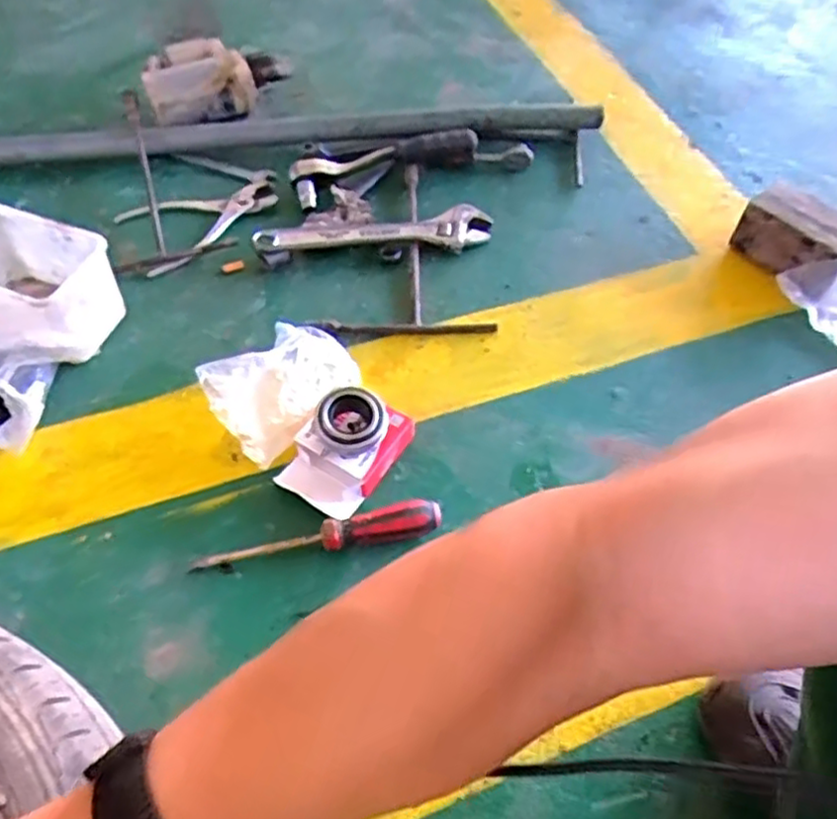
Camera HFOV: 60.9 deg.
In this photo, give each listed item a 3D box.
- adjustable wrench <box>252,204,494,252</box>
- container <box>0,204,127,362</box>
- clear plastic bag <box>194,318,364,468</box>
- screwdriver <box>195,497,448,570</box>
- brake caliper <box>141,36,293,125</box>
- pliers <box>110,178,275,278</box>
[{"bbox_3d":[-0.051,-0.218,0.866,0.287,0.030,0.058,-7,56,-7],"label":"adjustable wrench"},{"bbox_3d":[-0.399,-0.122,0.746,0.179,0.107,0.123,27,58,16],"label":"container"},{"bbox_3d":[-0.137,-0.029,0.719,0.109,0.062,0.149,33,60,19],"label":"clear plastic bag"},{"bbox_3d":[-0.091,0.114,0.635,0.220,0.030,0.032,-7,56,-7],"label":"screwdriver"},{"bbox_3d":[-0.277,-0.450,0.979,0.191,0.069,0.105,-18,58,-14],"label":"brake caliper"},{"bbox_3d":[-0.259,-0.236,0.869,0.188,0.011,0.097,-26,60,-19],"label":"pliers"}]

